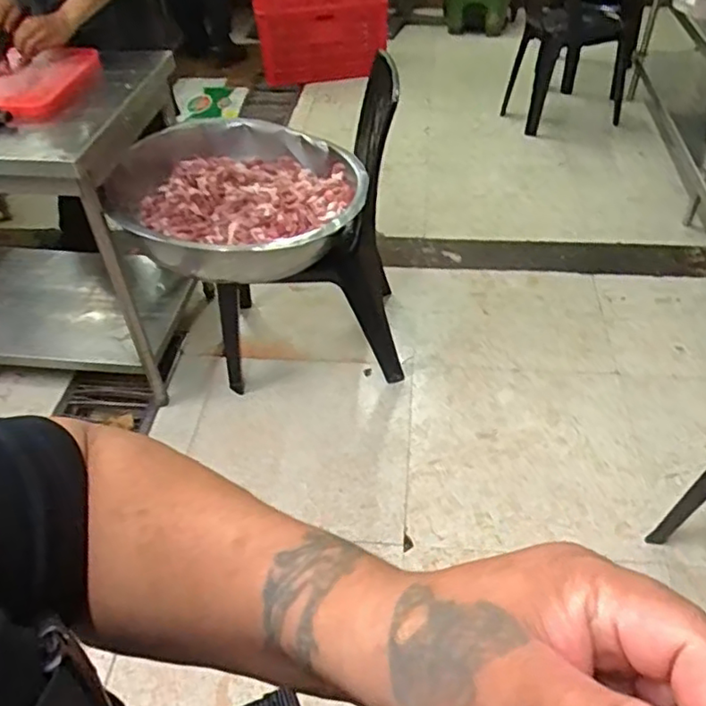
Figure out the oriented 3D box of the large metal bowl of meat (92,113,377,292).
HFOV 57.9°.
[{"bbox_3d":[-0.273,-0.400,1.560,0.595,0.217,0.541,-2,45,2],"label":"large metal bowl of meat"}]

